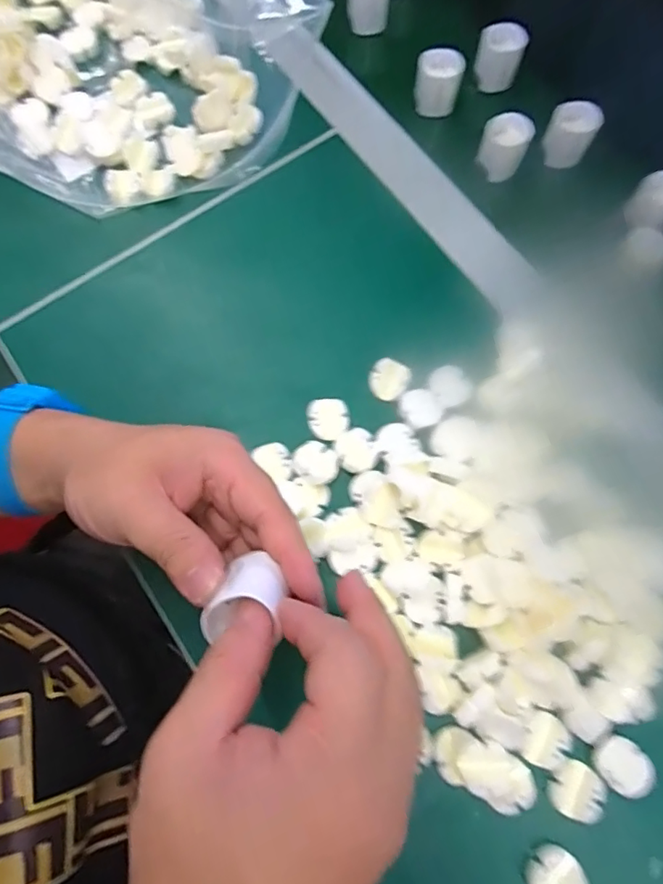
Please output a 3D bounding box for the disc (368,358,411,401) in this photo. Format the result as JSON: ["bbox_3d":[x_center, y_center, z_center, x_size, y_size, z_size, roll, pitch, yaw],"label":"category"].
[{"bbox_3d":[0.038,-0.041,0.356,0.025,0.007,0.026,0,76,0],"label":"disc"}]

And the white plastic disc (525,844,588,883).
[{"bbox_3d":[0.117,0.228,0.279,0.027,0.009,0.028,0,76,0],"label":"white plastic disc"}]

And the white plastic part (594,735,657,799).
[{"bbox_3d":[0.158,0.175,0.289,0.026,0.007,0.029,-40,79,-9],"label":"white plastic part"}]

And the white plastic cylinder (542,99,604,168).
[{"bbox_3d":[0.179,-0.231,0.404,0.034,0.036,0.028,29,77,7],"label":"white plastic cylinder"}]

